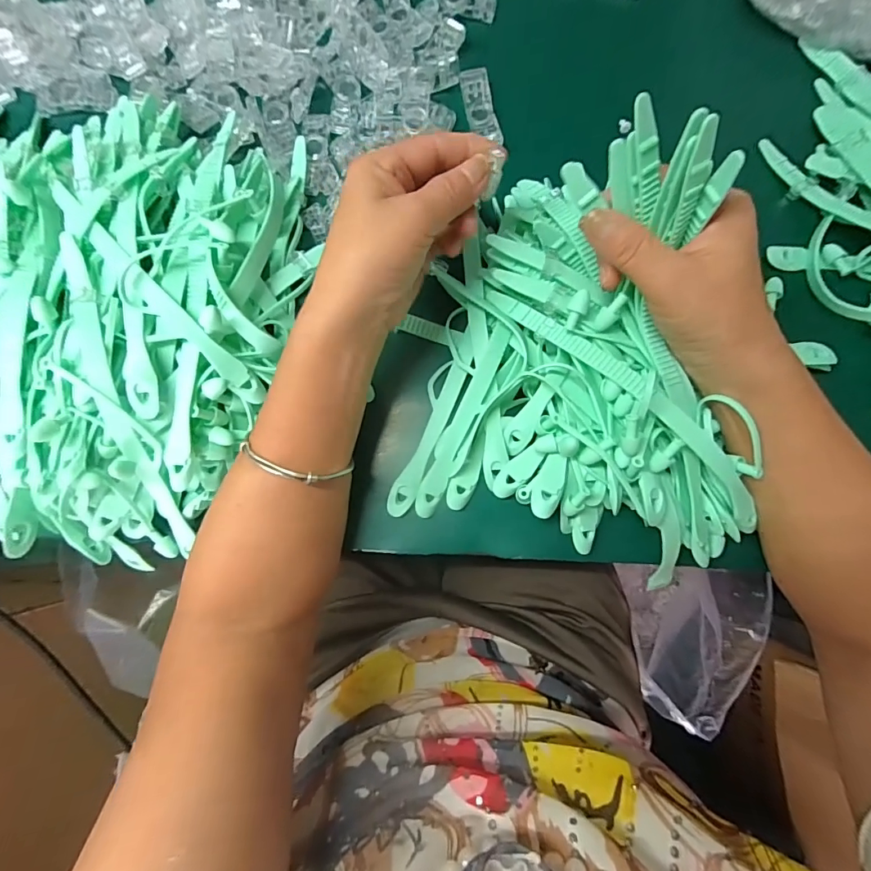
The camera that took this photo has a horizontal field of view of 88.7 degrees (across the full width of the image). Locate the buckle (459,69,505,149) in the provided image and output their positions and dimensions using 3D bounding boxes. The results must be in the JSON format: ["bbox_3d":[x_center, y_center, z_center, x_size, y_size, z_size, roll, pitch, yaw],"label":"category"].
[{"bbox_3d":[0.033,-0.236,0.320,0.020,0.005,0.059,-12,84,1],"label":"buckle"}]

